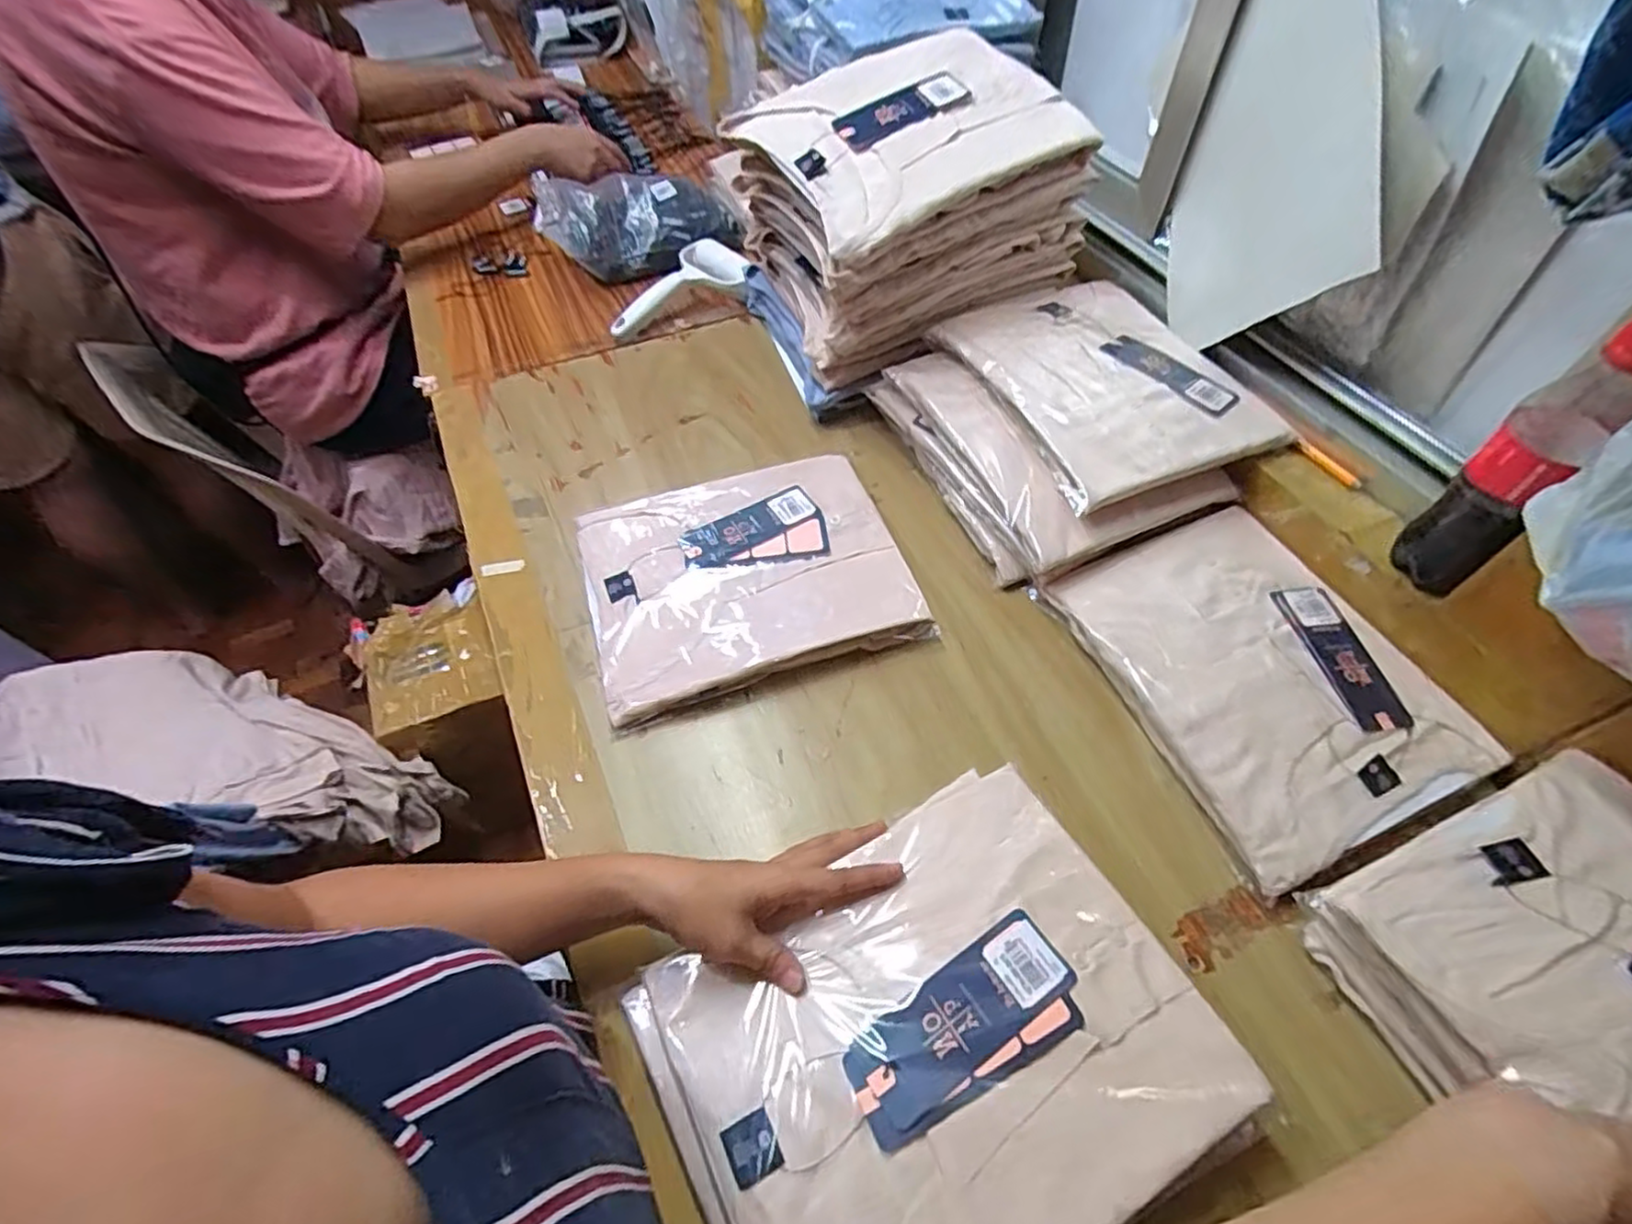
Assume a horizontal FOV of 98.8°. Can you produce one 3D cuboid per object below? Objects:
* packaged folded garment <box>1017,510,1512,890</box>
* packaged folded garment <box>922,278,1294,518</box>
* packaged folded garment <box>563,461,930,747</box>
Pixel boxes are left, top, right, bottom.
[{"bbox_3d":[0.323,0.040,0.513,0.205,0.030,0.254,-21,57,-13],"label":"packaged folded garment"},{"bbox_3d":[0.245,-0.207,0.610,0.202,0.034,0.246,-20,56,-13],"label":"packaged folded garment"},{"bbox_3d":[-0.060,-0.033,0.574,0.246,0.025,0.206,-18,53,-8],"label":"packaged folded garment"}]

